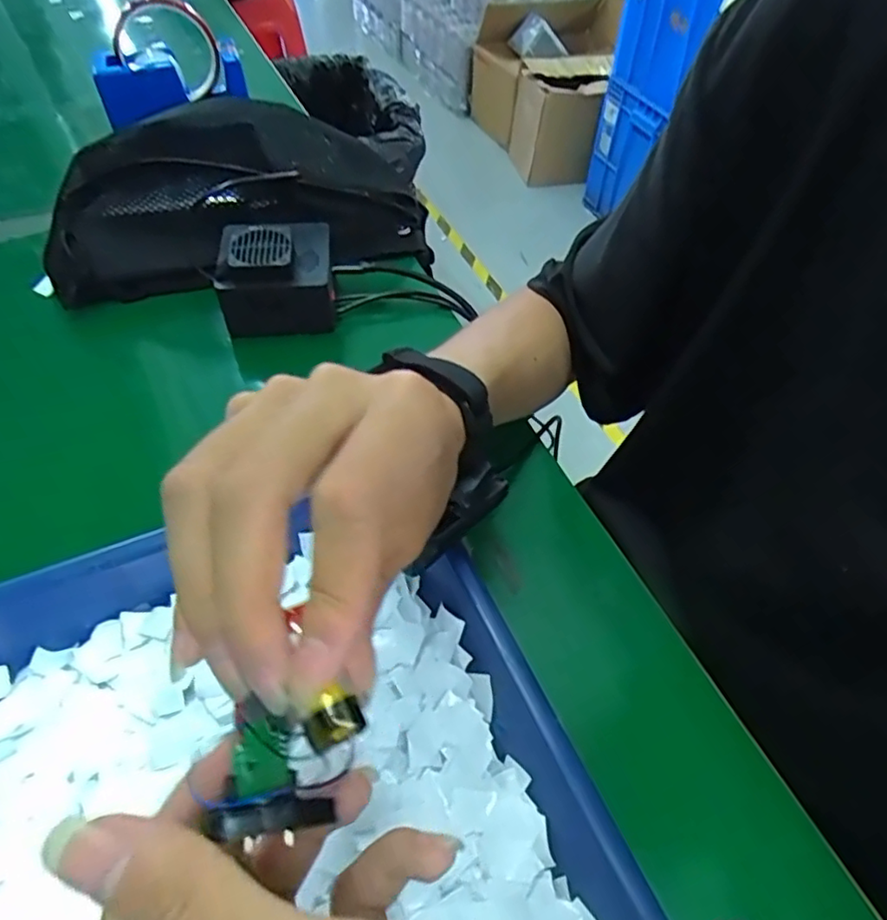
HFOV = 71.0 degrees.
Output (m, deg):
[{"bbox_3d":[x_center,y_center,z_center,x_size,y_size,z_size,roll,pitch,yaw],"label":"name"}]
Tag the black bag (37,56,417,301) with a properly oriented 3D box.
[{"bbox_3d":[-0.163,-0.230,0.505,0.293,0.090,0.176,-11,51,-15],"label":"black bag"}]

